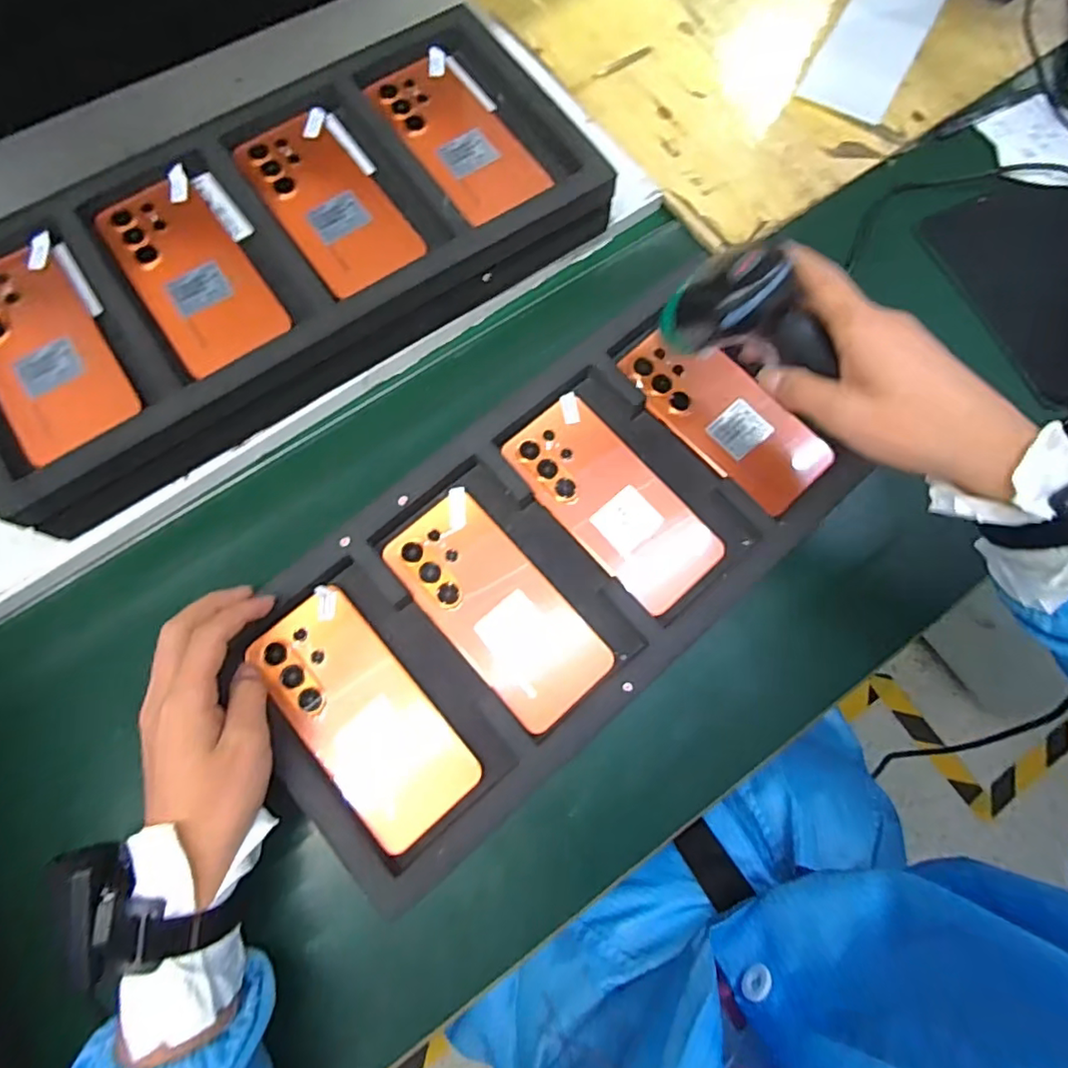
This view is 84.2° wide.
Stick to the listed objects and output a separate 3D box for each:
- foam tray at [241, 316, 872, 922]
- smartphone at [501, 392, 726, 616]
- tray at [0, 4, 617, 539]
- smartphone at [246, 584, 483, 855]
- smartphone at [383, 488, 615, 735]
[{"bbox_3d":[0.012,0.025,0.433,0.445,0.047,0.214,-39,78,-12],"label":"foam tray"},{"bbox_3d":[0.058,-0.026,0.435,0.077,0.007,0.169,-39,78,-12],"label":"smartphone"},{"bbox_3d":[-0.193,-0.218,0.459,0.488,0.059,0.246,-32,76,-10],"label":"tray"},{"bbox_3d":[-0.115,0.120,0.397,0.079,0.008,0.168,-38,81,-11],"label":"smartphone"},{"bbox_3d":[-0.026,0.051,0.418,0.079,0.011,0.168,-41,78,-12],"label":"smartphone"}]

